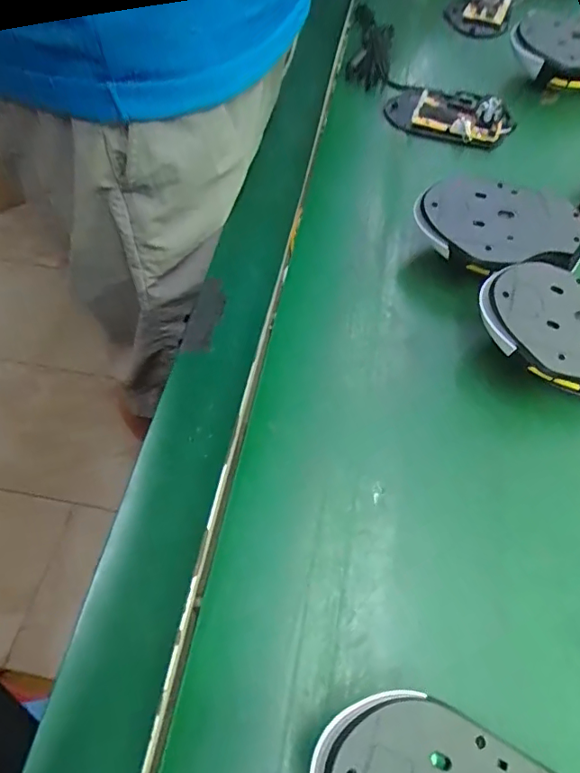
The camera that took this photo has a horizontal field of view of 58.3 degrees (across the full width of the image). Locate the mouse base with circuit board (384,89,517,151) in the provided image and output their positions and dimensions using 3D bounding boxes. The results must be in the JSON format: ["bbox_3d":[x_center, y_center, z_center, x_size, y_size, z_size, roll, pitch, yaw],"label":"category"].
[{"bbox_3d":[0.154,-0.263,0.498,0.118,0.026,0.065,17,58,8],"label":"mouse base with circuit board"}]

